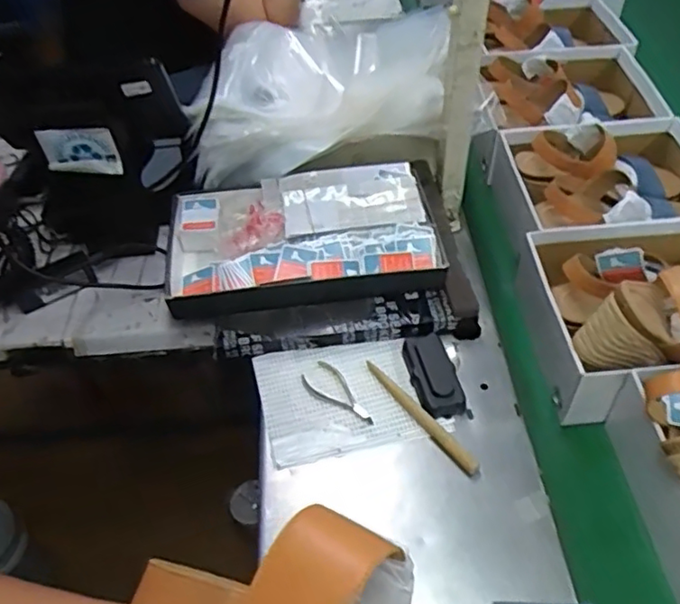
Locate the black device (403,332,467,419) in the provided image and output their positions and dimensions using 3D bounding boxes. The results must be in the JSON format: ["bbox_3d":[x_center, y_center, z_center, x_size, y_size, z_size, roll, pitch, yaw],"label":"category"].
[{"bbox_3d":[0.109,0.084,0.715,0.050,0.019,0.106,-12,53,-7],"label":"black device"}]

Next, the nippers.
[{"bbox_3d":[-0.002,0.110,0.714,0.043,0.010,0.099,-31,57,-20],"label":"nippers"}]

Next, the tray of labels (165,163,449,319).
[{"bbox_3d":[-0.055,-0.081,0.820,0.345,0.055,0.195,-6,52,-3],"label":"tray of labels"}]

